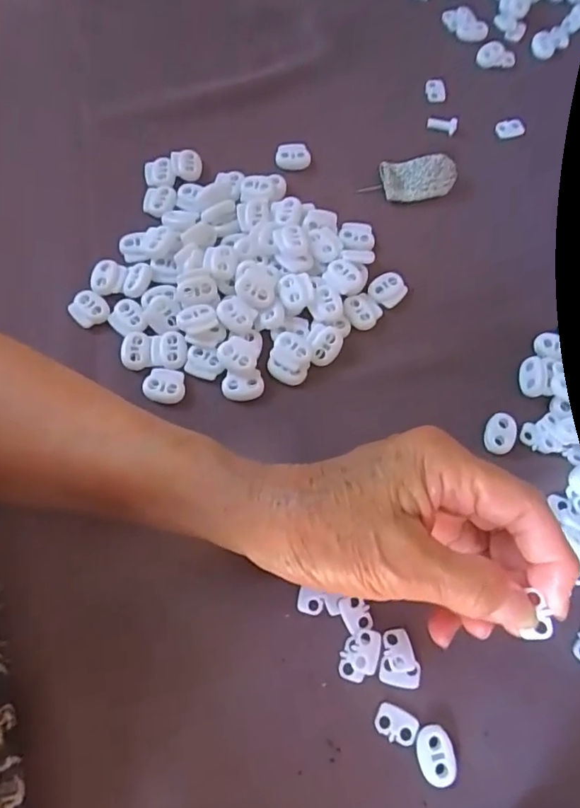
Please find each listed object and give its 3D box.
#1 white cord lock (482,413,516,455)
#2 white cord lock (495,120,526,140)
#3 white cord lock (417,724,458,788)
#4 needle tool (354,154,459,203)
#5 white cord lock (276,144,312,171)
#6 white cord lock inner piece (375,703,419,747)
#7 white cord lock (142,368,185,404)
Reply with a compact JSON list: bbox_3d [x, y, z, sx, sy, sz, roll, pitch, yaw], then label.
[{"bbox_3d":[0.111,0.016,0.287,0.016,0.004,0.024,23,70,7],"label":"white cord lock"},{"bbox_3d":[0.150,-0.186,0.370,0.020,0.006,0.010,-6,69,-3],"label":"white cord lock"},{"bbox_3d":[0.063,0.152,0.235,0.016,0.004,0.022,-11,70,-6],"label":"white cord lock"},{"bbox_3d":[0.076,-0.144,0.347,0.059,0.014,0.029,-2,69,-2],"label":"needle tool"},{"bbox_3d":[0.002,-0.162,0.357,0.023,0.013,0.009,-3,69,-3],"label":"white cord lock"},{"bbox_3d":[0.047,0.141,0.239,0.018,0.004,0.013,22,70,7],"label":"white cord lock inner piece"},{"bbox_3d":[-0.068,-0.010,0.293,0.022,0.004,0.019,0,69,-2],"label":"white cord lock"}]

